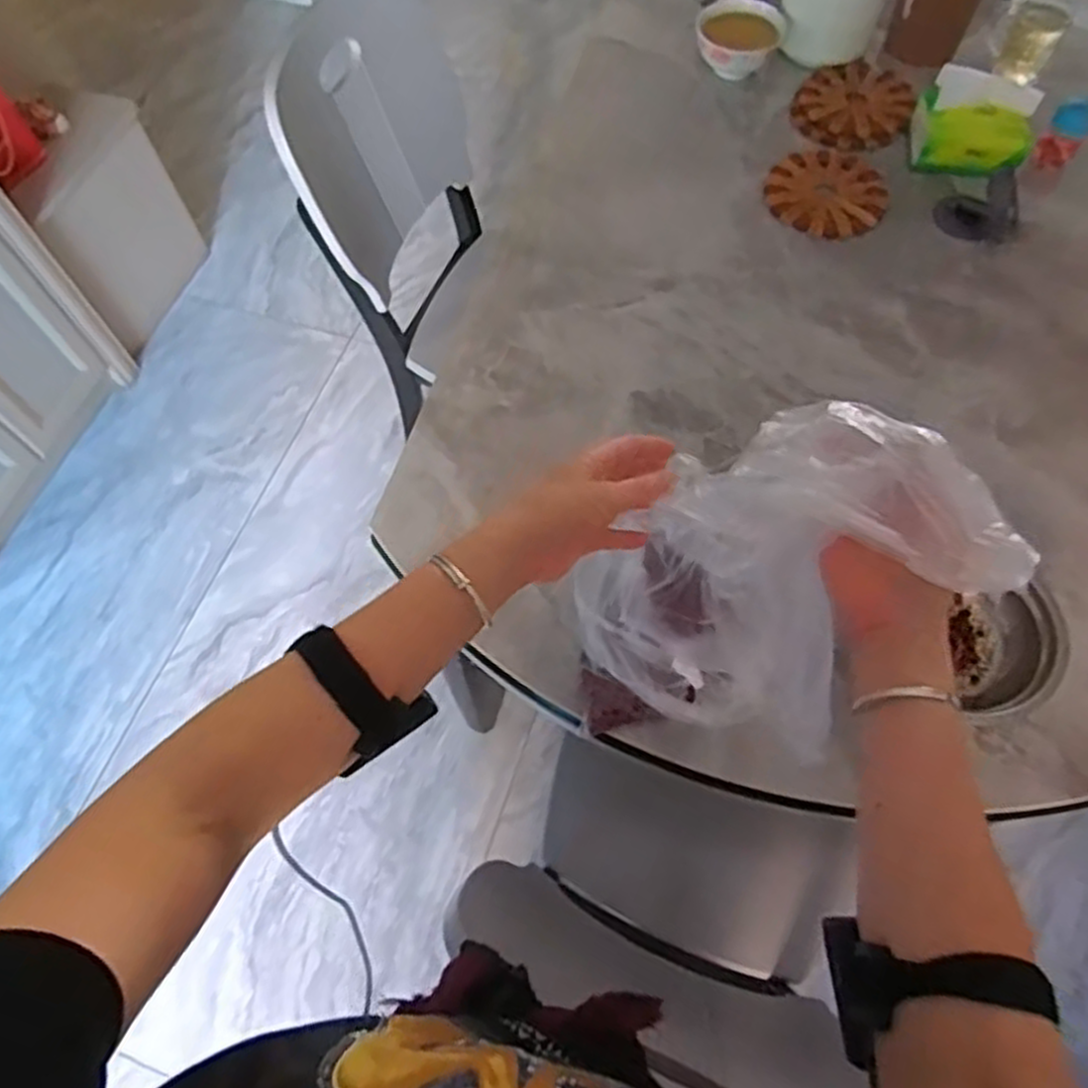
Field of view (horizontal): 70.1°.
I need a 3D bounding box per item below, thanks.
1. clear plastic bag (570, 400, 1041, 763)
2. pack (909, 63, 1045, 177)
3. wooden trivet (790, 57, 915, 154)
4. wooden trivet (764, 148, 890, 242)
[{"bbox_3d":[0.142,0.038,0.524,0.229,0.266,0.134,16,66,10],"label":"clear plastic bag"},{"bbox_3d":[0.563,-0.547,1.018,0.146,0.086,0.109,18,66,11],"label":"pack"},{"bbox_3d":[0.441,-0.627,1.096,0.156,0.015,0.194,22,67,12],"label":"wooden trivet"},{"bbox_3d":[0.374,-0.469,1.025,0.151,0.016,0.149,17,66,10],"label":"wooden trivet"}]

